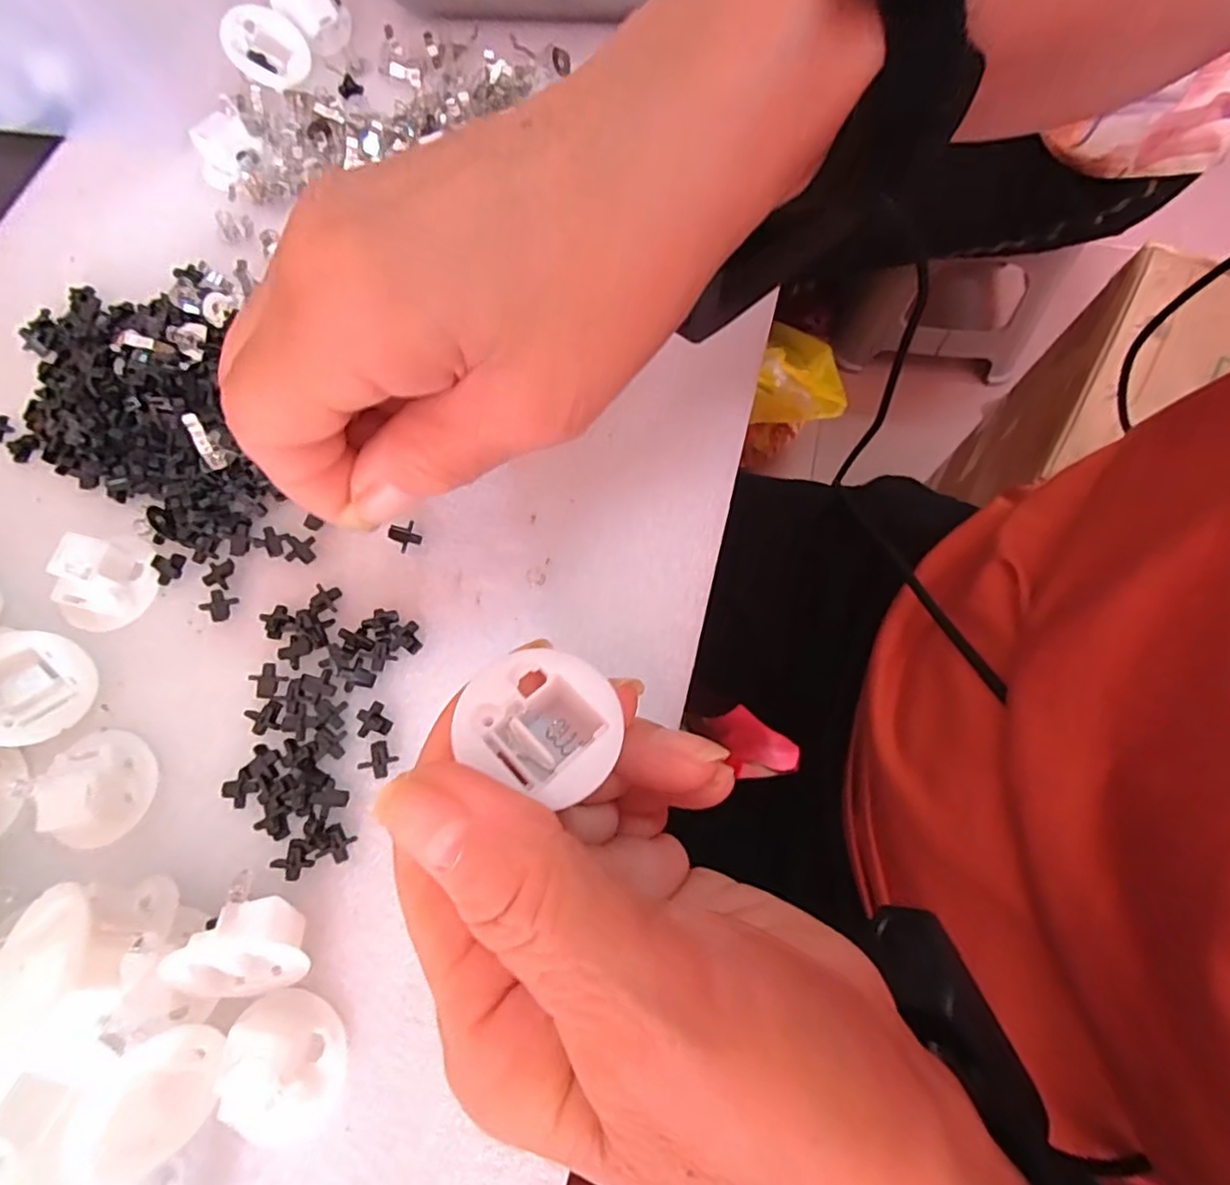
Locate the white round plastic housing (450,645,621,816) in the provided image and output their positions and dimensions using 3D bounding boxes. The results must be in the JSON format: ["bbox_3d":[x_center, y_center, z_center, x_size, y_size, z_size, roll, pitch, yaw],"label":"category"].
[{"bbox_3d":[-0.014,0.026,0.129,0.031,0.010,0.027,22,64,10],"label":"white round plastic housing"}]

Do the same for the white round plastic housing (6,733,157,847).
[{"bbox_3d":[-0.150,0.055,0.180,0.026,0.016,0.030,-21,72,-4],"label":"white round plastic housing"}]

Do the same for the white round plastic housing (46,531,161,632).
[{"bbox_3d":[-0.162,-0.004,0.199,0.026,0.017,0.030,19,74,8],"label":"white round plastic housing"}]

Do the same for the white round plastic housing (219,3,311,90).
[{"bbox_3d":[-0.147,-0.229,0.266,0.032,0.007,0.032,21,73,-27],"label":"white round plastic housing"}]

